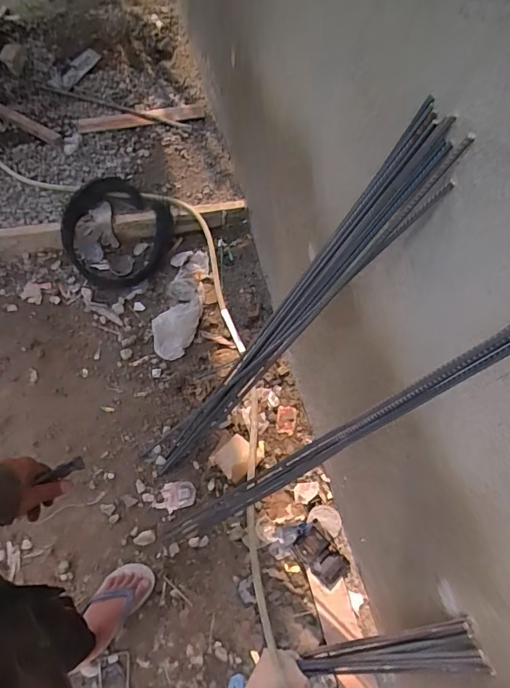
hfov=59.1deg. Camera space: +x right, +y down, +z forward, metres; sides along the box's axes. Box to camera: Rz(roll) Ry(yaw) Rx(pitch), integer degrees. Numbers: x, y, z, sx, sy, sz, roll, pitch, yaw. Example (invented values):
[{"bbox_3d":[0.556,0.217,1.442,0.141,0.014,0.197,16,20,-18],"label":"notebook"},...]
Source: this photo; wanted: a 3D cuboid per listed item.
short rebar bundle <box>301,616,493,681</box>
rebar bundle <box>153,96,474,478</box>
[{"bbox_3d":[0.239,0.643,0.924,0.031,0.578,0.072,-3,57,-29],"label":"short rebar bundle"},{"bbox_3d":[0.028,-0.007,0.908,0.045,0.983,0.112,3,55,-32],"label":"rebar bundle"}]

